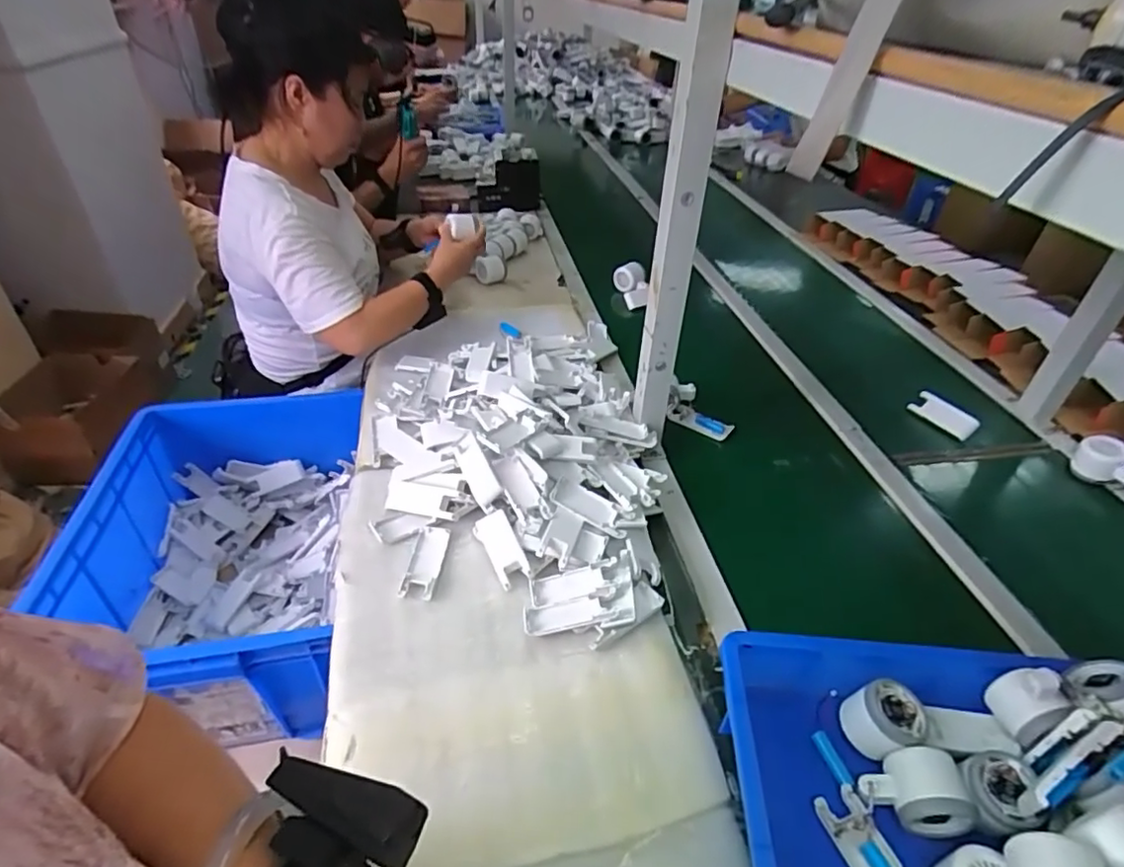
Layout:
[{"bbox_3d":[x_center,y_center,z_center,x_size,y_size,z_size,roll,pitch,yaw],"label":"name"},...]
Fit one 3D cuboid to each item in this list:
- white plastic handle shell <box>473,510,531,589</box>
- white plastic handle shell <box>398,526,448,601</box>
[{"bbox_3d":[-0.073,0.137,0.718,0.039,0.020,0.100,-17,43,-23],"label":"white plastic handle shell"},{"bbox_3d":[-0.163,0.154,0.707,0.038,0.019,0.102,5,39,1],"label":"white plastic handle shell"}]

